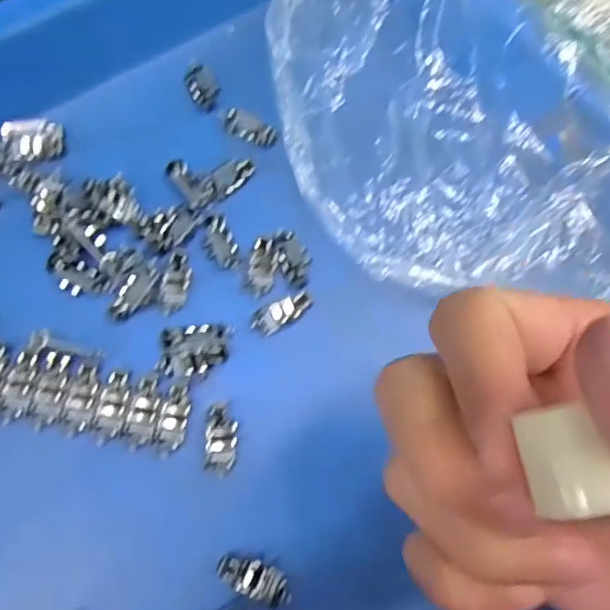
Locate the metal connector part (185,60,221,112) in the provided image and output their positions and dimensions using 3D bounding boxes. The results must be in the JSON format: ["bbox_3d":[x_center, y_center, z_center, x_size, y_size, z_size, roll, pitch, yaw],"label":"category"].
[{"bbox_3d":[-0.047,-0.101,0.264,0.013,0.004,0.029,-21,74,-15],"label":"metal connector part"}]

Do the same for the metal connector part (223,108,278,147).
[{"bbox_3d":[-0.025,-0.078,0.259,0.026,0.005,0.011,24,68,1],"label":"metal connector part"}]

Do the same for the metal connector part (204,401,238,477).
[{"bbox_3d":[-0.030,0.047,0.208,0.011,0.004,0.025,2,69,-8],"label":"metal connector part"}]

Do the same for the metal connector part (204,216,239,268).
[{"bbox_3d":[-0.034,-0.025,0.233,0.012,0.006,0.022,-17,73,-14],"label":"metal connector part"}]

